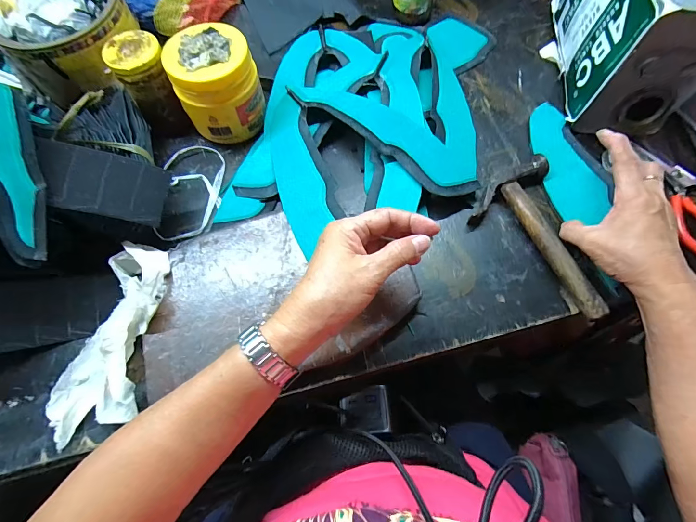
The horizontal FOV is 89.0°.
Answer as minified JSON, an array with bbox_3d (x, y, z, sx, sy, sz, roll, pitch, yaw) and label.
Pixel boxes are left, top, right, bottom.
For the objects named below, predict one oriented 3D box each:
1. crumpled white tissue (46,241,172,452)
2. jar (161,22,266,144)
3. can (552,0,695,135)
[{"bbox_3d":[-0.223,0.073,0.338,0.083,0.049,0.188,8,69,4],"label":"crumpled white tissue"},{"bbox_3d":[-0.149,-0.204,0.418,0.088,0.101,0.088,0,68,1],"label":"jar"},{"bbox_3d":[0.338,-0.293,0.418,0.106,0.163,0.221,4,68,2],"label":"can"}]

